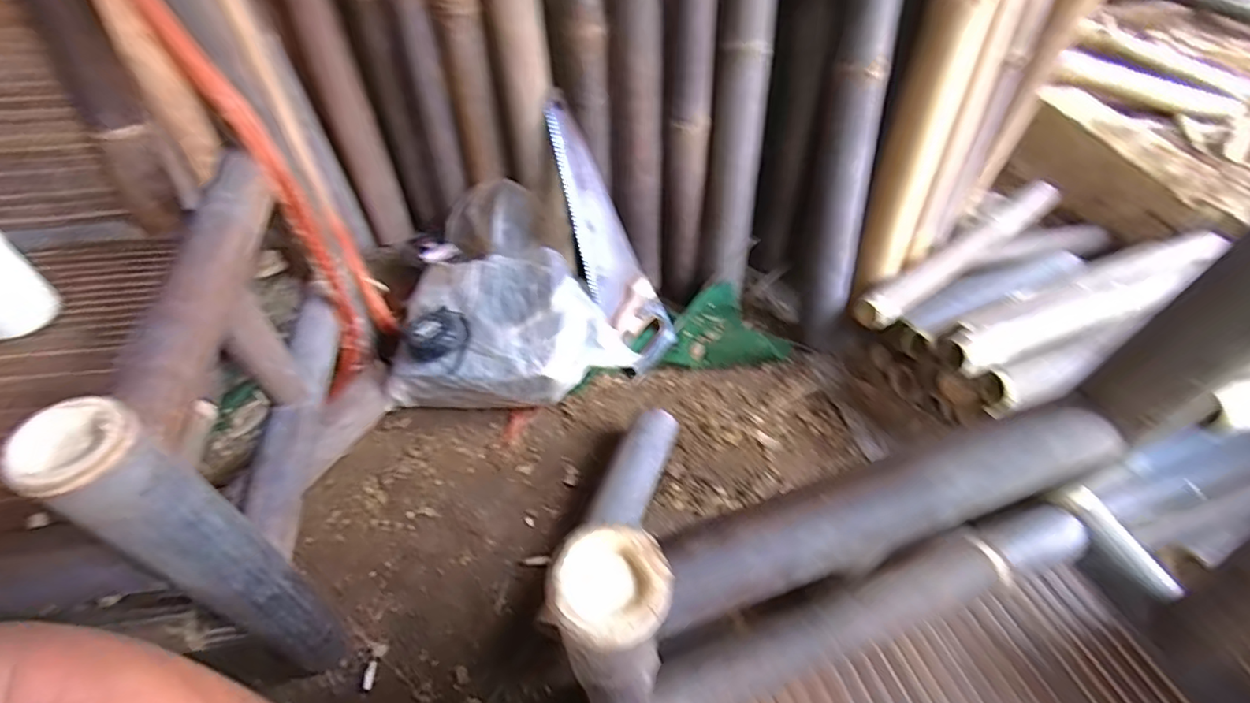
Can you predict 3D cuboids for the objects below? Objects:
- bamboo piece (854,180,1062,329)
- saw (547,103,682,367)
[{"bbox_3d":[0.673,-0.205,1.112,0.635,0.049,0.073,-30,57,-25],"label":"bamboo piece"},{"bbox_3d":[-0.034,-0.196,1.012,0.114,0.475,0.020,-27,11,-23],"label":"saw"}]

